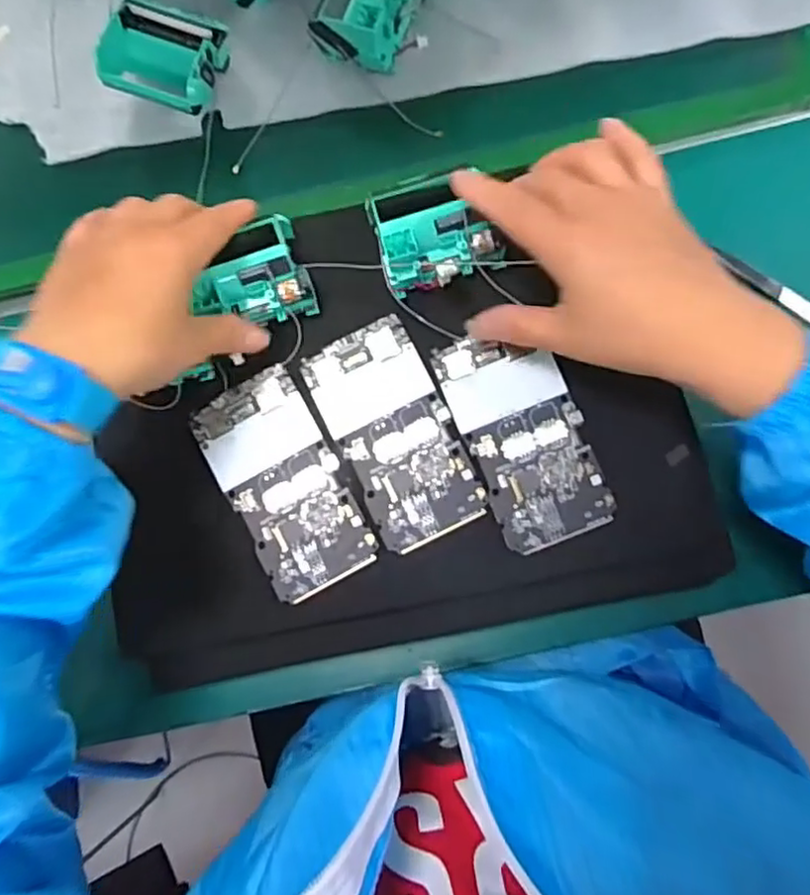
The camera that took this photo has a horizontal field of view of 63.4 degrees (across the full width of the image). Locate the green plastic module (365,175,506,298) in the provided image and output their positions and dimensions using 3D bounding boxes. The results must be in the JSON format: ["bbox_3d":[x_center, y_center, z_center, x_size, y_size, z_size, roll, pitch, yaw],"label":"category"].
[{"bbox_3d":[0.018,-0.125,0.380,0.069,0.033,0.056,-16,81,3],"label":"green plastic module"}]

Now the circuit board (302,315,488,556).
[{"bbox_3d":[-0.006,-0.008,0.386,0.065,0.004,0.130,-26,81,1],"label":"circuit board"}]

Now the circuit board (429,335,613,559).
[{"bbox_3d":[0.070,-0.007,0.380,0.065,0.004,0.126,-22,81,2],"label":"circuit board"}]

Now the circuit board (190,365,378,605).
[{"bbox_3d":[-0.071,0.021,0.386,0.066,0.004,0.128,-30,81,0],"label":"circuit board"}]

